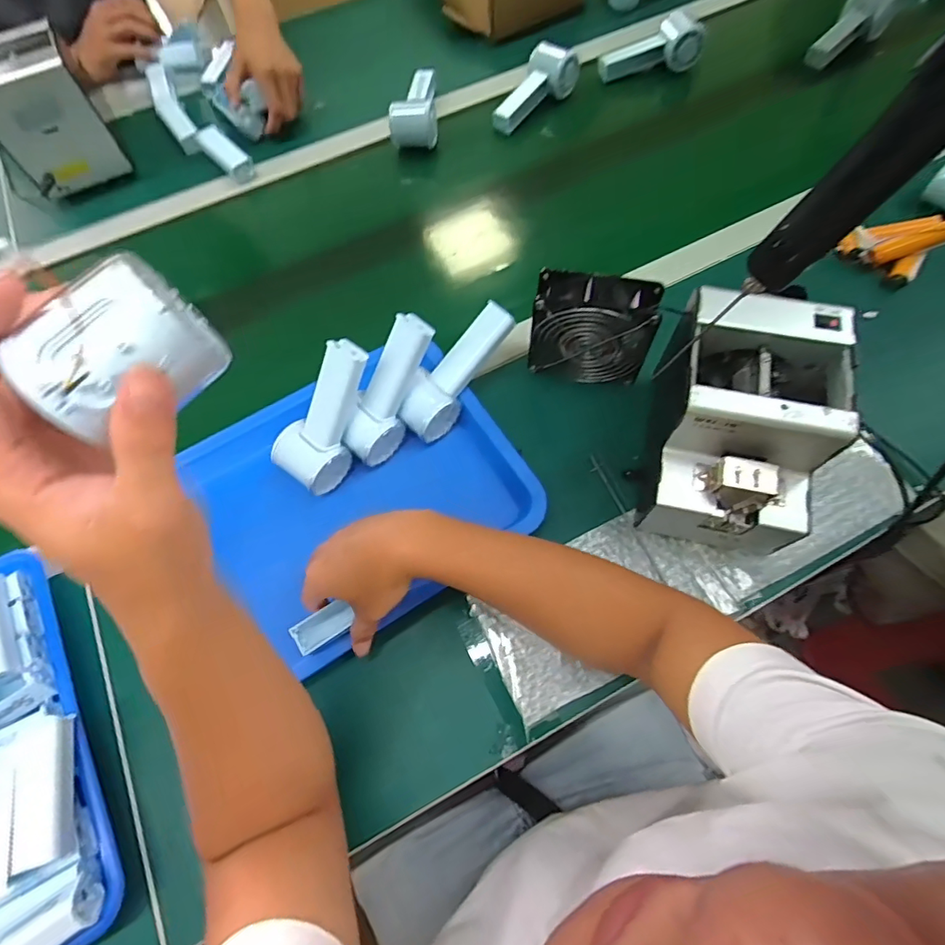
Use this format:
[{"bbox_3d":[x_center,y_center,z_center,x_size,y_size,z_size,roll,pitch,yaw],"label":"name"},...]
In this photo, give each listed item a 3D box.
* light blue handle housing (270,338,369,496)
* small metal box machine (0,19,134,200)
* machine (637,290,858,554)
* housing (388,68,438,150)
[{"bbox_3d":[-0.140,-0.057,0.500,0.058,0.044,0.147,34,116,17],"label":"light blue handle housing"},{"bbox_3d":[-0.580,-0.489,0.719,0.122,0.155,0.129,-27,67,-9],"label":"small metal box machine"},{"bbox_3d":[0.233,-0.042,0.463,0.130,0.147,0.177,14,67,9],"label":"machine"},{"bbox_3d":[-0.088,-0.553,0.778,0.069,0.052,0.144,-4,65,1],"label":"housing"}]

